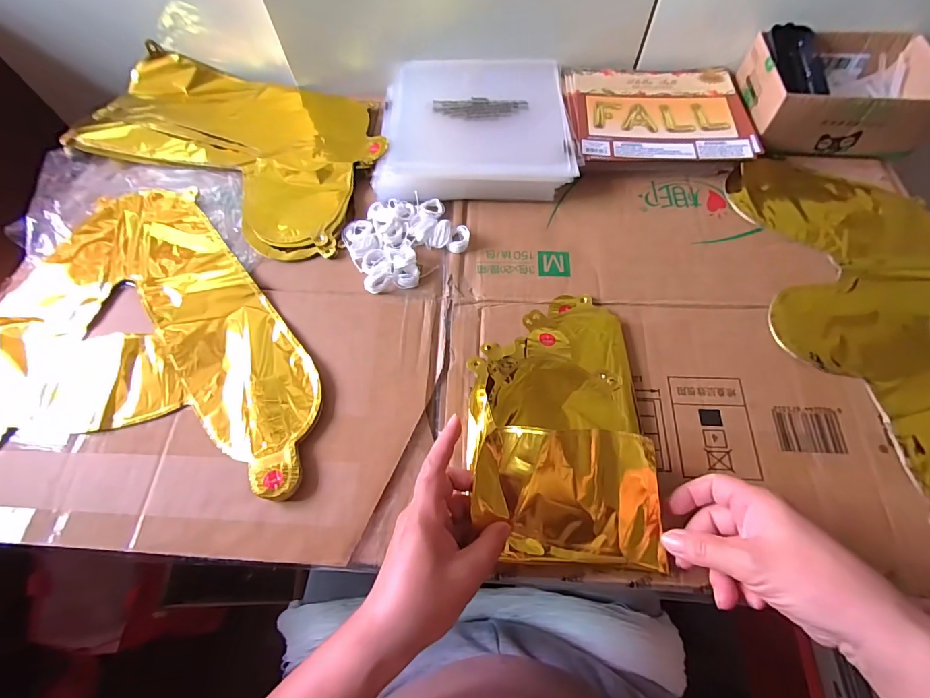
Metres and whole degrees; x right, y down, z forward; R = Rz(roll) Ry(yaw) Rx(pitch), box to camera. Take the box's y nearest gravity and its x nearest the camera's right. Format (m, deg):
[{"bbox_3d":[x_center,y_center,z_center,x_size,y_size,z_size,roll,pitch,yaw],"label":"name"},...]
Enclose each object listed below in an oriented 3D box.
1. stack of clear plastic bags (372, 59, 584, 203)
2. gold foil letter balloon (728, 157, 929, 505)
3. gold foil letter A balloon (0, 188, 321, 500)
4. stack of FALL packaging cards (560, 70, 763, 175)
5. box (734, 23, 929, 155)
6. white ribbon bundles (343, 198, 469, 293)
[{"bbox_3d":[0.011,-0.271,0.512,0.224,0.035,0.215,-4,65,0],"label":"stack of clear plastic bags"},{"bbox_3d":[0.395,-0.022,0.394,0.194,0.010,0.420,3,65,3],"label":"gold foil letter balloon"},{"bbox_3d":[-0.351,-0.017,0.415,0.397,0.015,0.360,-11,65,-3],"label":"gold foil letter A balloon"},{"bbox_3d":[0.232,-0.281,0.515,0.210,0.029,0.182,-2,65,1],"label":"stack of FALL packaging cards"},{"bbox_3d":[0.436,-0.305,0.498,0.184,0.071,0.141,3,65,4],"label":"box"},{"bbox_3d":[-0.066,-0.122,0.453,0.117,0.016,0.113,-25,66,-10],"label":"white ribbon bundles"}]

